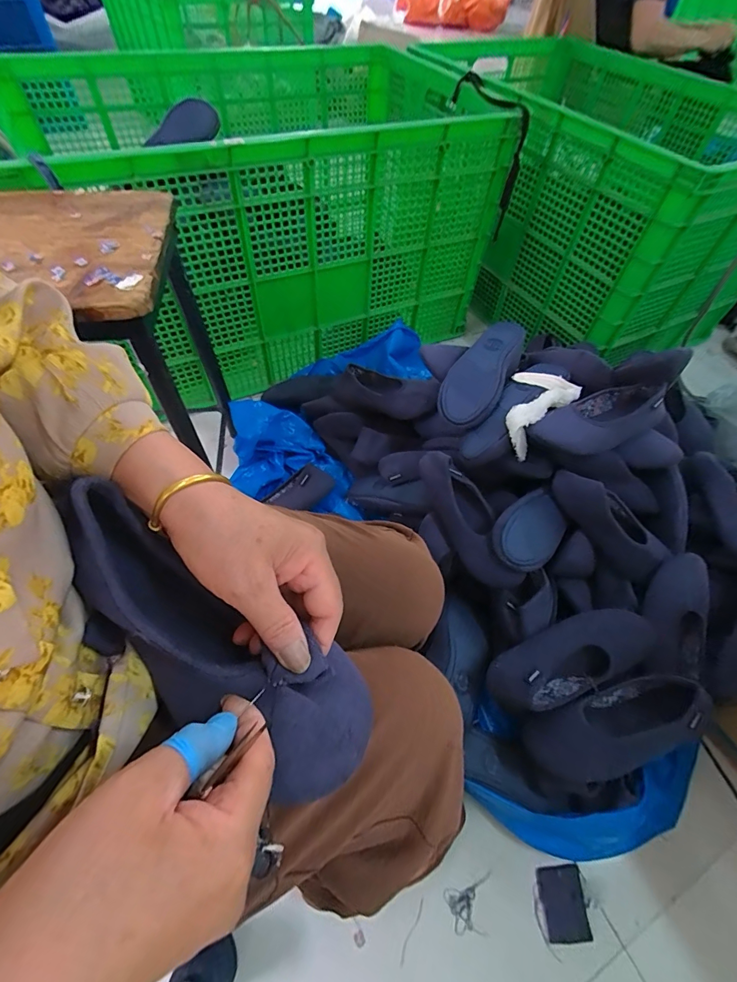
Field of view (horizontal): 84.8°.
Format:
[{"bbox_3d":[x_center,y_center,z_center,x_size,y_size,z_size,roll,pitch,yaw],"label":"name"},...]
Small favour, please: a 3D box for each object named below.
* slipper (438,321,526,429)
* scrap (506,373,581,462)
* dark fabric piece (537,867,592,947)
[{"bbox_3d":[0.205,-0.218,0.720,0.099,0.052,0.228,29,81,15],"label":"slipper"},{"bbox_3d":[0.270,-0.142,0.684,0.108,0.063,0.160,35,61,19],"label":"scrap"},{"bbox_3d":[0.274,0.580,0.566,0.062,0.005,0.077,0,56,-3],"label":"dark fabric piece"}]

